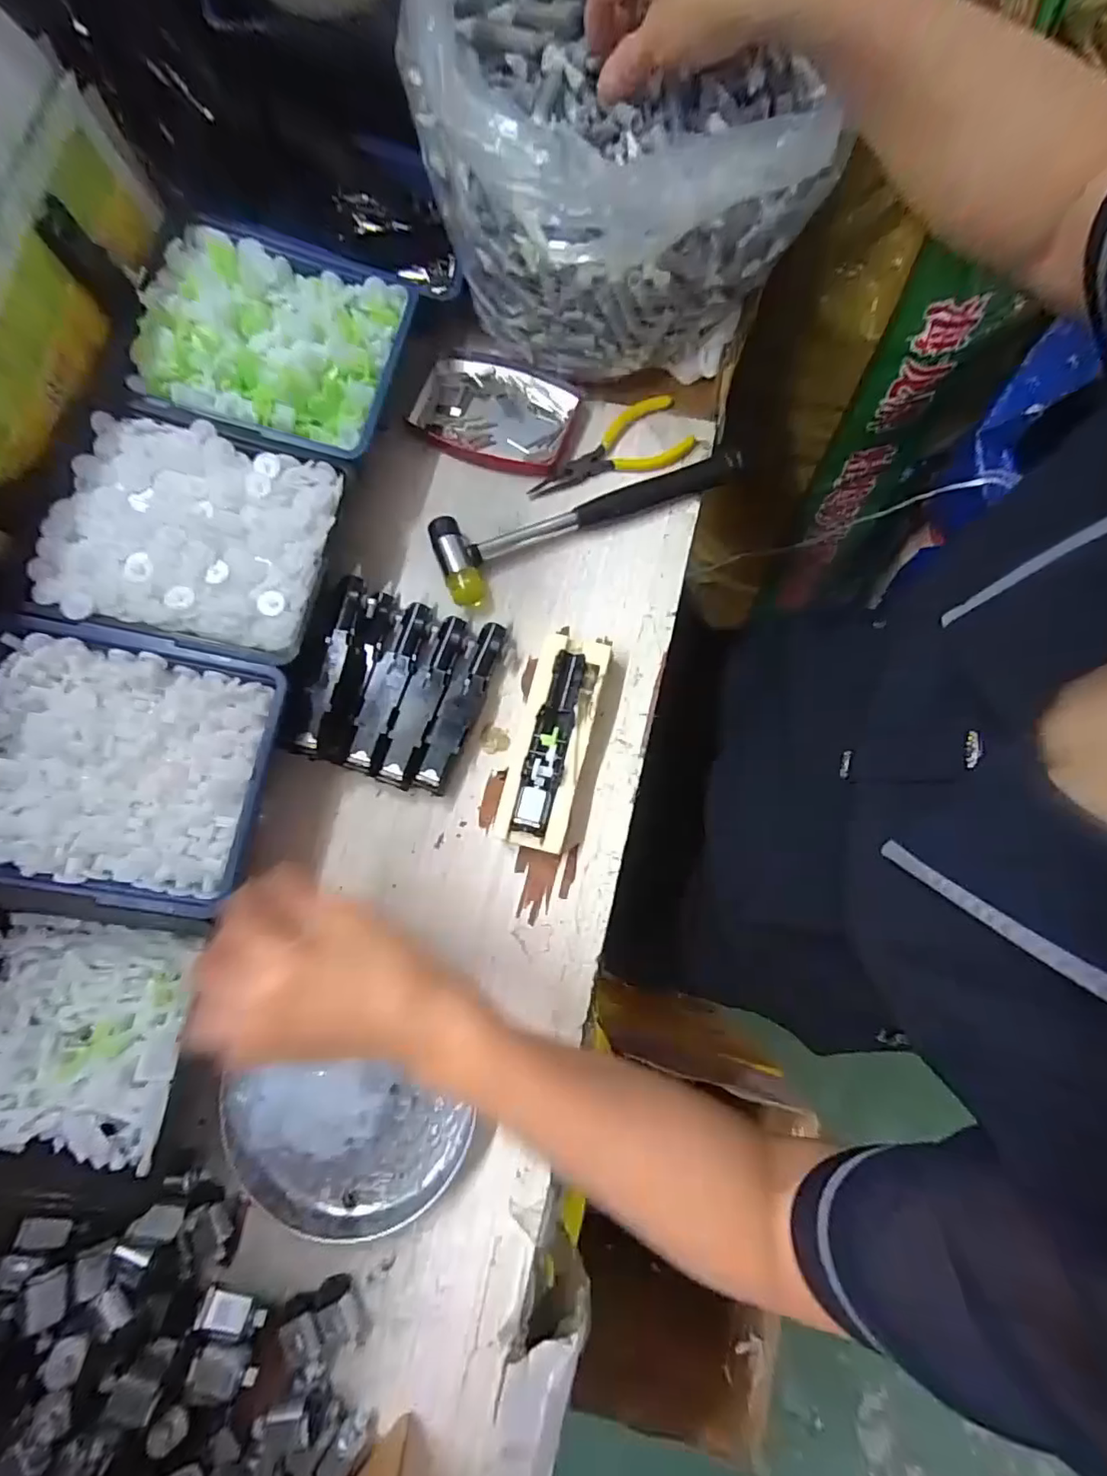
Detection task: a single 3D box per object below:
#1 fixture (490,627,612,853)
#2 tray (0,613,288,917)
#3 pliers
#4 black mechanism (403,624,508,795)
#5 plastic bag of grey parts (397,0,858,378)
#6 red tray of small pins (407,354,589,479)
[{"bbox_3d":[0.001,-0.003,0.365,0.044,0.029,0.146,14,78,3],"label":"fixture"},{"bbox_3d":[-0.249,0.013,0.311,0.163,0.030,0.144,9,78,2],"label":"tray"},{"bbox_3d":[0.038,-0.217,0.418,0.123,0.012,0.052,-14,78,-3],"label":"pliers"},{"bbox_3d":[-0.062,-0.022,0.373,0.025,0.016,0.118,20,78,4],"label":"black mechanism"},{"bbox_3d":[0.033,-0.400,0.341,0.224,0.192,0.256,-13,78,-3],"label":"plastic bag of grey parts"},{"bbox_3d":[-0.045,-0.245,0.424,0.122,0.019,0.084,21,78,5],"label":"red tray of small pins"}]

